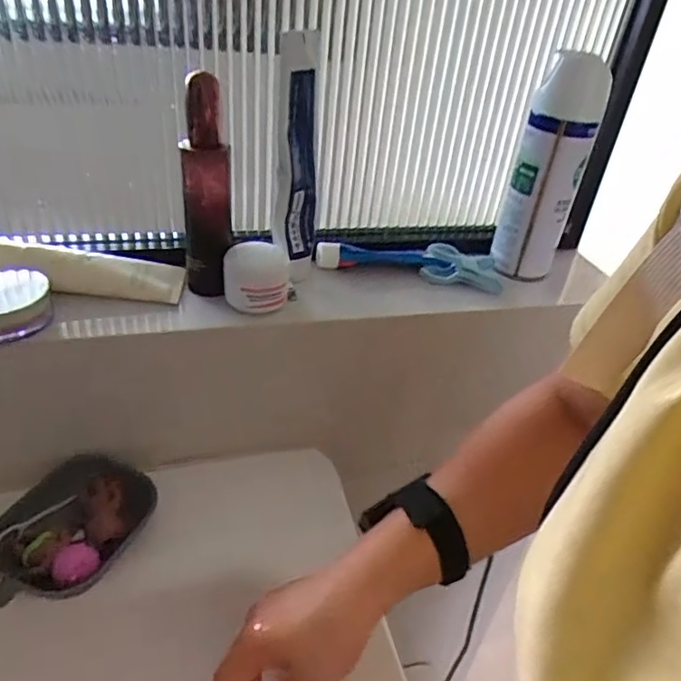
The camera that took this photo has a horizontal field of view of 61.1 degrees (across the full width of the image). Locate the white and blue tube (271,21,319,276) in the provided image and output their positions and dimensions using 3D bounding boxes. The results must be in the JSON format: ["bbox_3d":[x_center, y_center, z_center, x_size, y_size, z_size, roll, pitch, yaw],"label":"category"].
[{"bbox_3d":[-0.038,-0.158,0.517,0.038,0.208,0.041,6,35,-3],"label":"white and blue tube"}]

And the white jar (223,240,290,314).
[{"bbox_3d":[-0.074,-0.058,0.519,0.059,0.042,0.061,2,35,-8],"label":"white jar"}]

